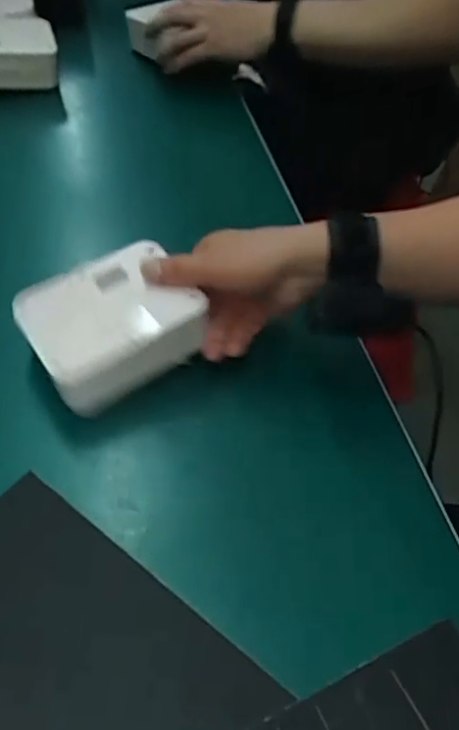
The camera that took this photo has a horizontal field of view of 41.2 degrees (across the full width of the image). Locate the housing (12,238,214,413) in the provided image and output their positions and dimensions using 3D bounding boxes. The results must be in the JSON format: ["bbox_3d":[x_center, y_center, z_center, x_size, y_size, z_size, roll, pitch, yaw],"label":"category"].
[{"bbox_3d":[-0.087,-0.030,0.461,0.118,0.041,0.107,-28,56,-20],"label":"housing"}]

